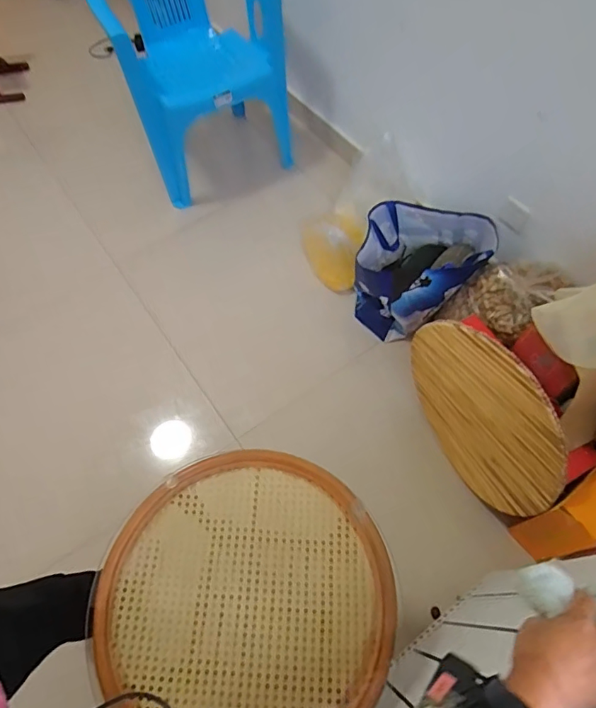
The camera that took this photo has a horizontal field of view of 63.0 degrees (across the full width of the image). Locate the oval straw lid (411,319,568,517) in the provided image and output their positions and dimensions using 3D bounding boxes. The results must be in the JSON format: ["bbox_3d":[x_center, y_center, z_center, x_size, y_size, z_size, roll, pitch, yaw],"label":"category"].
[{"bbox_3d":[0.427,0.151,1.163,0.033,0.491,0.439,-26,28,-18],"label":"oval straw lid"}]

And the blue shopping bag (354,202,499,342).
[{"bbox_3d":[0.372,-0.241,1.523,0.373,0.305,0.327,7,62,5],"label":"blue shopping bag"}]

